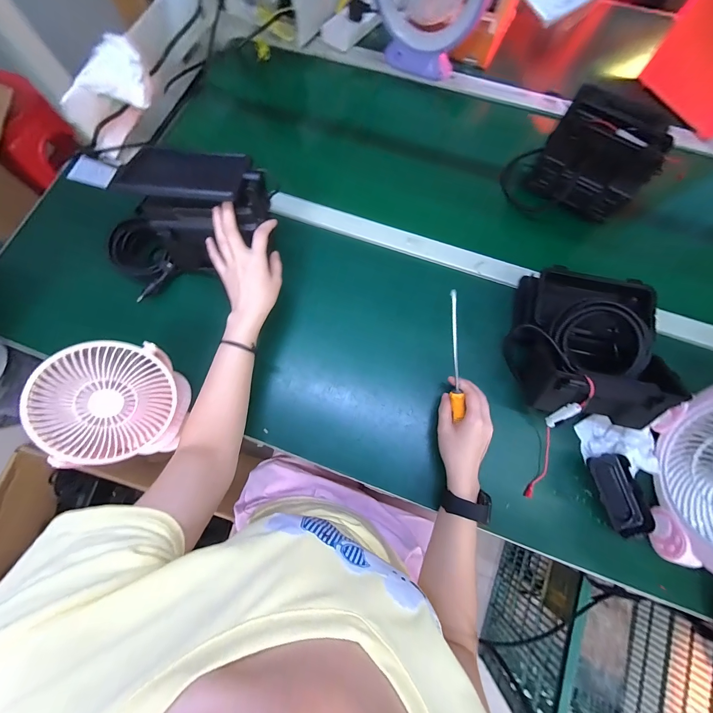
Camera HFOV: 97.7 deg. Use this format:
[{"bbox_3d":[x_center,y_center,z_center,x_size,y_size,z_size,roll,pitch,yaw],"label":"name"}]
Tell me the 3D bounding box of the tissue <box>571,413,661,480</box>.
[{"bbox_3d":[0.398,0.132,0.472,0.107,0.034,0.074,16,74,5],"label":"tissue"}]

